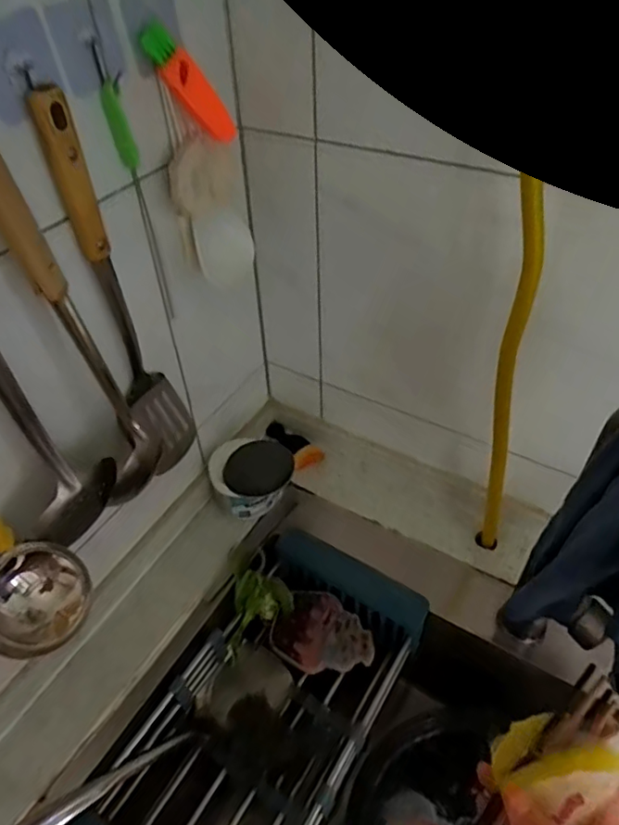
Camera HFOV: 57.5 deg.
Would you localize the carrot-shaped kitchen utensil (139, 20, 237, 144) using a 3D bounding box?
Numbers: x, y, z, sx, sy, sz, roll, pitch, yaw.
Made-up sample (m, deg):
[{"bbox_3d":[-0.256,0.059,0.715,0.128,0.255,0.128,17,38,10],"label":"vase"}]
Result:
[{"bbox_3d":[-0.093,-0.259,0.453,0.026,0.100,0.019,-38,47,11],"label":"carrot-shaped kitchen utensil"}]

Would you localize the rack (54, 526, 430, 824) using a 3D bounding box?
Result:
[{"bbox_3d":[-0.049,0.323,0.595,0.205,0.092,0.382,23,50,24],"label":"rack"}]

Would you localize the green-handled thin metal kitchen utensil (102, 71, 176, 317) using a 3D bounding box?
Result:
[{"bbox_3d":[-0.143,-0.168,0.487,0.014,0.209,0.024,-10,45,-7],"label":"green-handled thin metal kitchen utensil"}]

